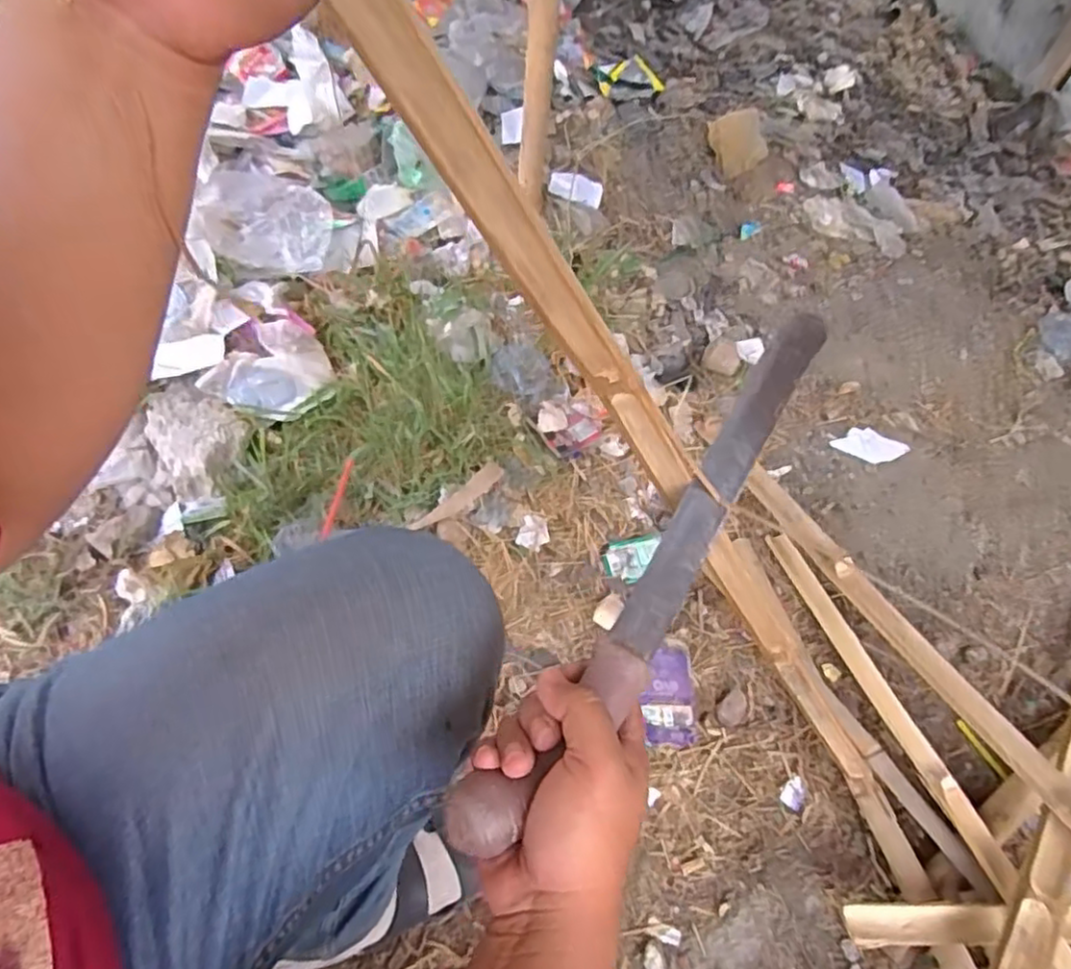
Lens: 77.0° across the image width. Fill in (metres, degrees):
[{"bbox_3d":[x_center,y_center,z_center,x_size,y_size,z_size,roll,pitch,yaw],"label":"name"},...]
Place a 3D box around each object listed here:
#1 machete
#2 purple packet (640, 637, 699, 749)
[{"bbox_3d":[0.085,0.033,0.397,0.044,0.032,0.393,31,64,16],"label":"machete"},{"bbox_3d":[0.160,0.252,0.820,0.063,0.012,0.131,3,55,-5],"label":"purple packet"}]

